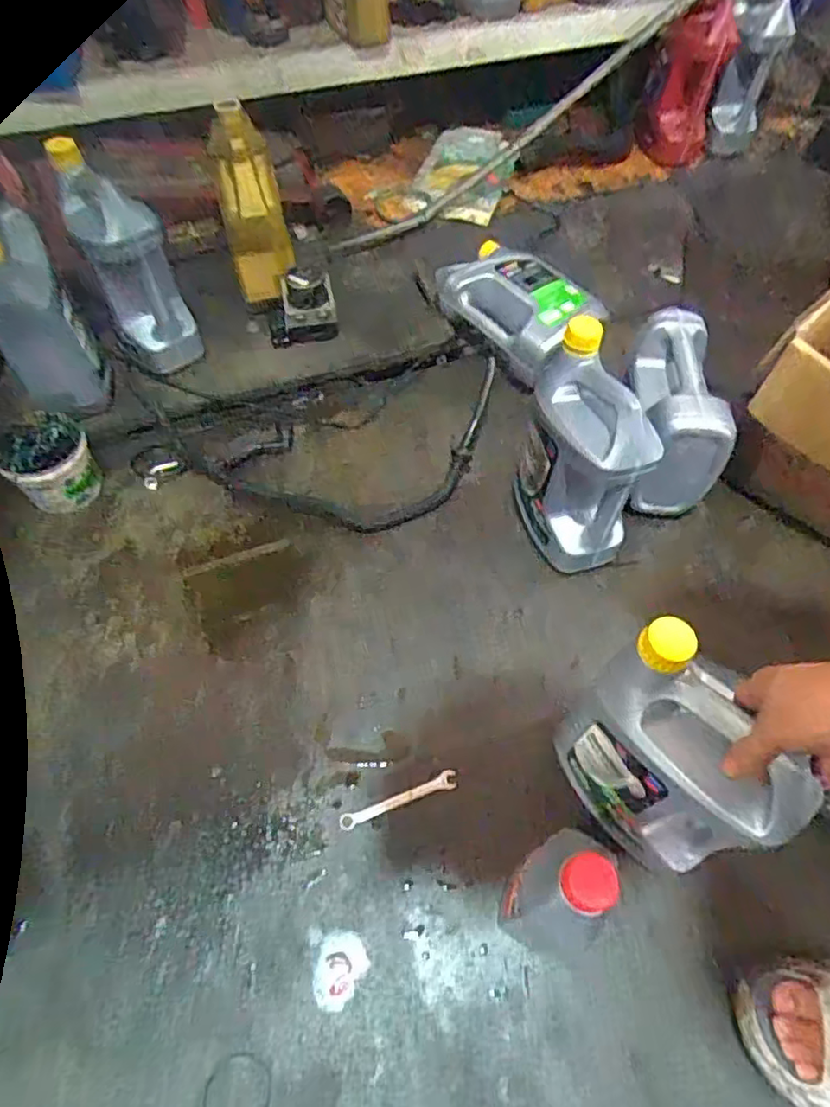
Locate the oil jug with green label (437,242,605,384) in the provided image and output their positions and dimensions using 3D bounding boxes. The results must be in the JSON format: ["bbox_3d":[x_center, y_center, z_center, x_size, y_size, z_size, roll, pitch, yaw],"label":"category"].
[{"bbox_3d":[0.181,-0.458,1.139,0.191,0.100,0.304,-37,65,-21],"label":"oil jug with green label"}]

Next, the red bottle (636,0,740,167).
[{"bbox_3d":[0.573,-0.980,1.343,0.152,0.293,0.113,0,58,-1],"label":"red bottle"}]

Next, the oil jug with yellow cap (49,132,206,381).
[{"bbox_3d":[-0.465,-0.476,1.024,0.119,0.341,0.135,-31,34,-17],"label":"oil jug with yellow cap"}]

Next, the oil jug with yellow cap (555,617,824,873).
[{"bbox_3d":[0.245,0.206,0.620,0.092,0.278,0.191,-32,64,-17],"label":"oil jug with yellow cap"}]

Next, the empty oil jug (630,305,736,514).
[{"bbox_3d":[0.376,-0.211,0.946,0.102,0.207,0.253,1,58,0],"label":"empty oil jug"}]

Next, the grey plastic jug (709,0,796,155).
[{"bbox_3d":[0.697,-1.004,1.317,0.124,0.285,0.126,11,37,7],"label":"grey plastic jug"}]

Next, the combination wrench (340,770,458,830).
[{"bbox_3d":[-0.019,0.296,0.755,0.146,0.005,0.021,-18,60,-10],"label":"combination wrench"}]

